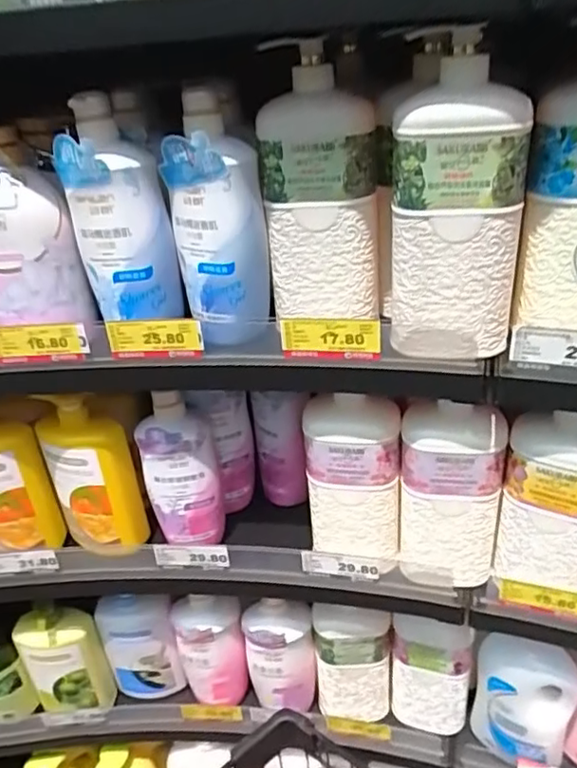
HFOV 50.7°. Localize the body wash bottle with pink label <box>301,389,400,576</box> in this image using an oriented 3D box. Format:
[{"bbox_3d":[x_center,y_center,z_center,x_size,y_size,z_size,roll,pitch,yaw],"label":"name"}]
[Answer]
[{"bbox_3d":[0.072,0.110,0.683,0.099,0.196,0.051,8,32,21],"label":"body wash bottle with pink label"}]

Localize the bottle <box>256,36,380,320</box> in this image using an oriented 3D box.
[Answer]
[{"bbox_3d":[0.030,-0.182,0.566,0.104,0.234,0.058,-3,30,3],"label":"bottle"}]

